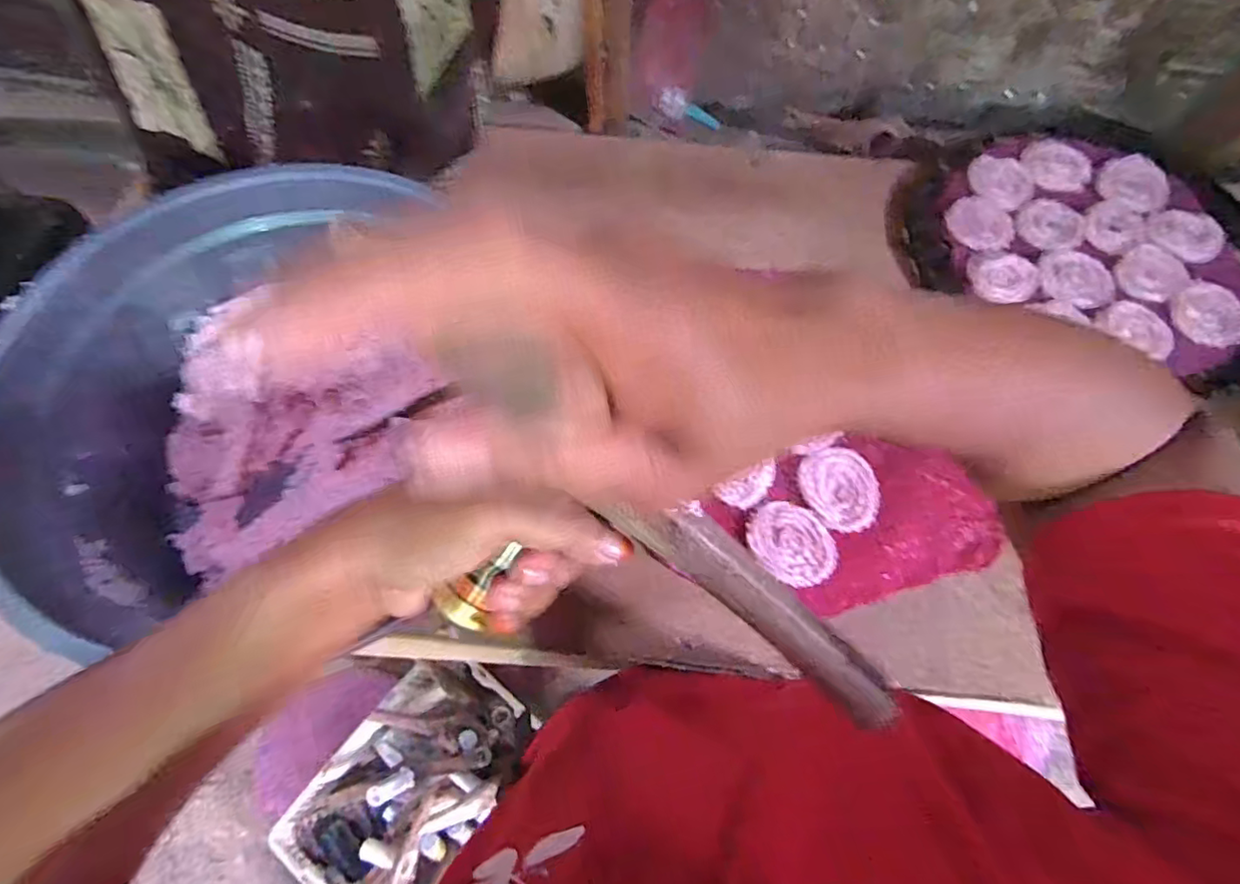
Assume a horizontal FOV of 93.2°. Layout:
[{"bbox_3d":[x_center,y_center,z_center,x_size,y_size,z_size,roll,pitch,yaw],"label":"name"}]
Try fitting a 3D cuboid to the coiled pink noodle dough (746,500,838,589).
[{"bbox_3d":[0.162,0.095,0.553,0.084,0.004,0.070,38,72,15],"label":"coiled pink noodle dough"}]

